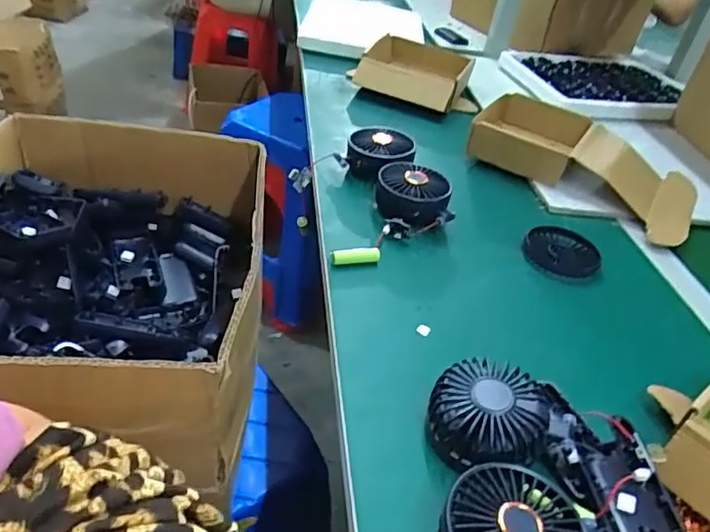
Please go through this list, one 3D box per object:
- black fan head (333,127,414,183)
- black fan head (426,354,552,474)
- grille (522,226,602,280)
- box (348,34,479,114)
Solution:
[{"bbox_3d":[0.026,-0.141,0.746,0.096,0.051,0.085,11,37,-2],"label":"black fan head"},{"bbox_3d":[0.097,0.118,0.429,0.074,0.063,0.078,8,37,-6],"label":"black fan head"},{"bbox_3d":[0.242,-0.016,0.672,0.085,0.022,0.072,23,40,21],"label":"grille"},{"bbox_3d":[0.109,-0.343,1.025,0.217,0.063,0.188,20,37,10],"label":"box"}]

